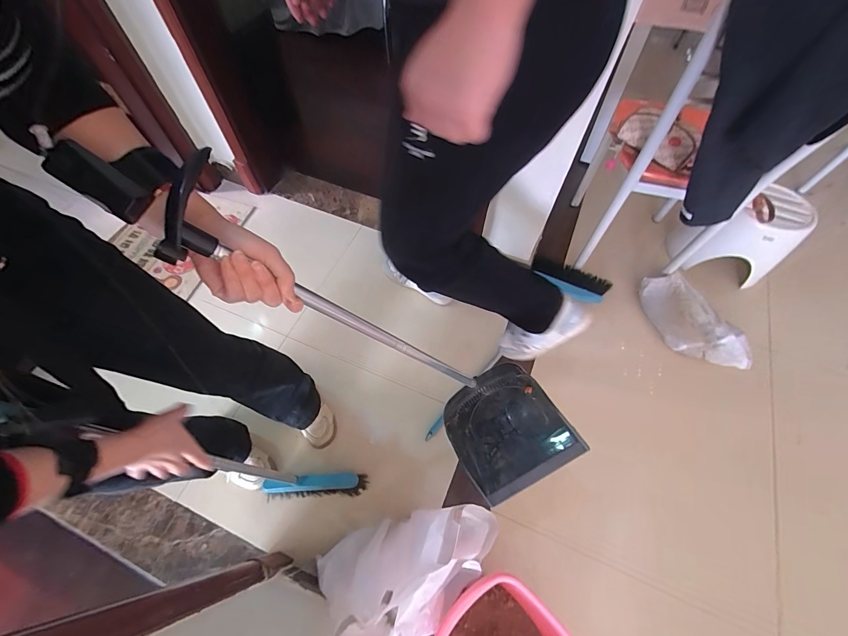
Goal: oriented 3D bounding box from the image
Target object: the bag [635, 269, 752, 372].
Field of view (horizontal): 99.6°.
[{"bbox_3d":[0.846,0.019,1.149,0.100,0.127,0.374,-25,64,-12],"label":"bag"}]

